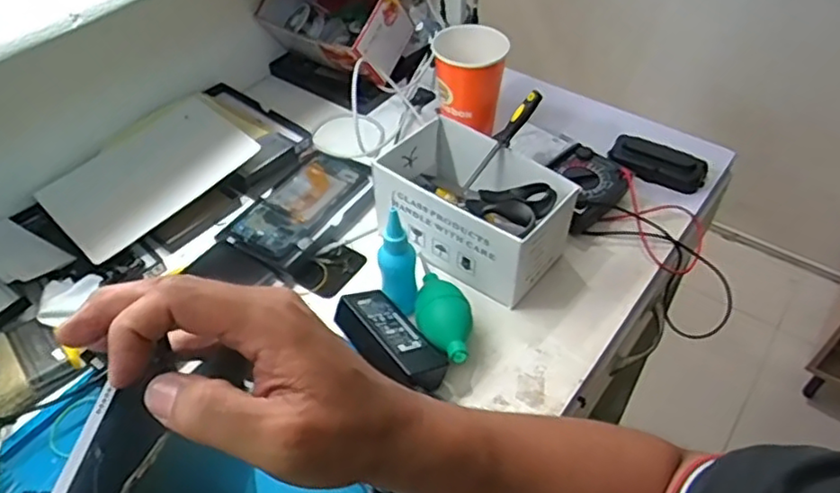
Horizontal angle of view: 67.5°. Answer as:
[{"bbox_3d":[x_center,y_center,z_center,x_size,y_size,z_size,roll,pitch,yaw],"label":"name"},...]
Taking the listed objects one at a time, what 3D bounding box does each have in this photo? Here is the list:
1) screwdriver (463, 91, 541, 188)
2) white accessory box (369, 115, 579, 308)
[{"bbox_3d":[0.079,-0.102,0.616,0.016,0.119,0.018,18,41,-25],"label":"screwdriver"},{"bbox_3d":[0.054,-0.046,0.628,0.185,0.083,0.119,35,57,29],"label":"white accessory box"}]

